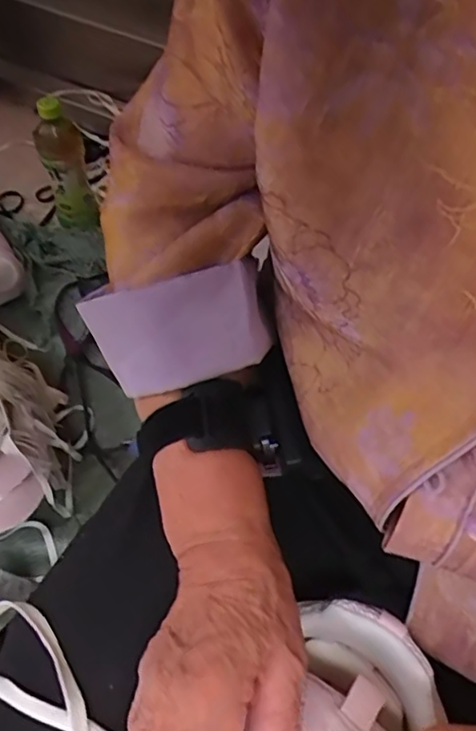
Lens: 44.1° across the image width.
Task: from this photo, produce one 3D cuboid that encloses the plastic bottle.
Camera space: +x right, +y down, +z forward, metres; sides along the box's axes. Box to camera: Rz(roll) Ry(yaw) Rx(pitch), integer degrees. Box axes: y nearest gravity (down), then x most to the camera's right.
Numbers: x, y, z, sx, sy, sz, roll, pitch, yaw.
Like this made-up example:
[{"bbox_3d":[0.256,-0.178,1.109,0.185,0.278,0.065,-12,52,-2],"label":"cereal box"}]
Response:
[{"bbox_3d":[-0.274,-0.312,0.934,0.072,0.220,0.072,-16,62,-8],"label":"plastic bottle"}]

